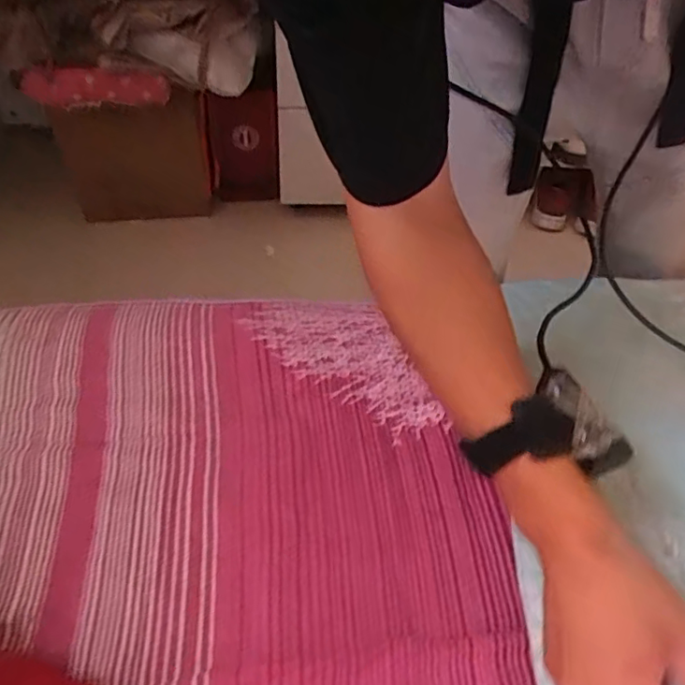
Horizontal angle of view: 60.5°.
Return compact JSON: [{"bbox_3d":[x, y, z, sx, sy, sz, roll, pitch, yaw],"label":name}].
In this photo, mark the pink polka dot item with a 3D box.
[{"bbox_3d":[-0.423,-0.451,1.045,0.263,0.078,0.063,-17,52,-40],"label":"pink polka dot item"}]

